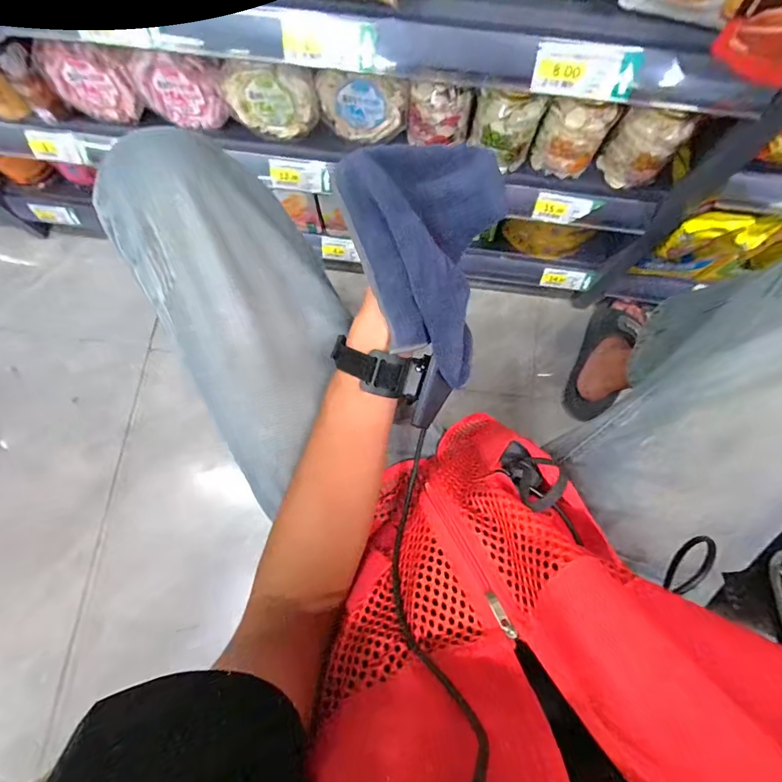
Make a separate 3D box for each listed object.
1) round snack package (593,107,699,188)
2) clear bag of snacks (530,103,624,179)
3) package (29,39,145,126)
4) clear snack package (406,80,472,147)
[{"bbox_3d":[0.315,-0.302,0.525,0.076,0.099,0.034,23,79,5],"label":"round snack package"},{"bbox_3d":[0.230,-0.318,0.530,0.079,0.099,0.030,12,78,3],"label":"clear bag of snacks"},{"bbox_3d":[-0.386,-0.398,0.538,0.106,0.091,0.024,9,78,2],"label":"package"},{"bbox_3d":[0.062,-0.351,0.528,0.080,0.079,0.030,10,78,2],"label":"clear snack package"}]

